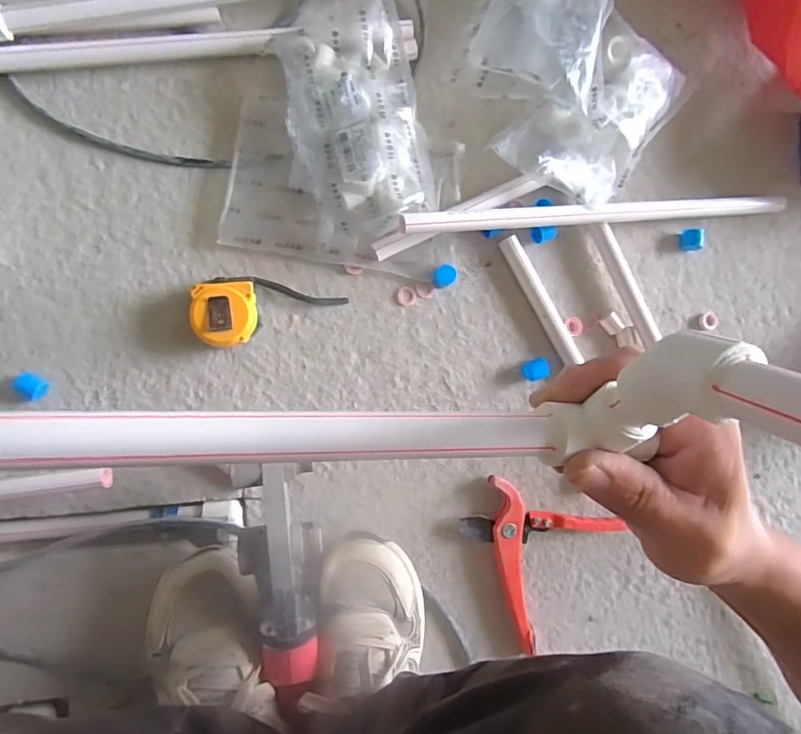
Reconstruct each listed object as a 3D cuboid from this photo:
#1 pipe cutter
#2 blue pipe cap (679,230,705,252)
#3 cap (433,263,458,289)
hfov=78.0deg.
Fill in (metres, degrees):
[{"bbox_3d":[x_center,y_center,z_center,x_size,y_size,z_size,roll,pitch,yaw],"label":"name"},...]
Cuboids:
[{"bbox_3d":[0.144,0.198,0.558,0.162,0.025,0.170,44,84,-7],"label":"pipe cutter"},{"bbox_3d":[0.355,-0.154,0.598,0.025,0.021,0.025,-3,91,-9],"label":"blue pipe cap"},{"bbox_3d":[0.049,-0.100,0.544,0.028,0.015,0.025,-34,95,-8],"label":"cap"}]

